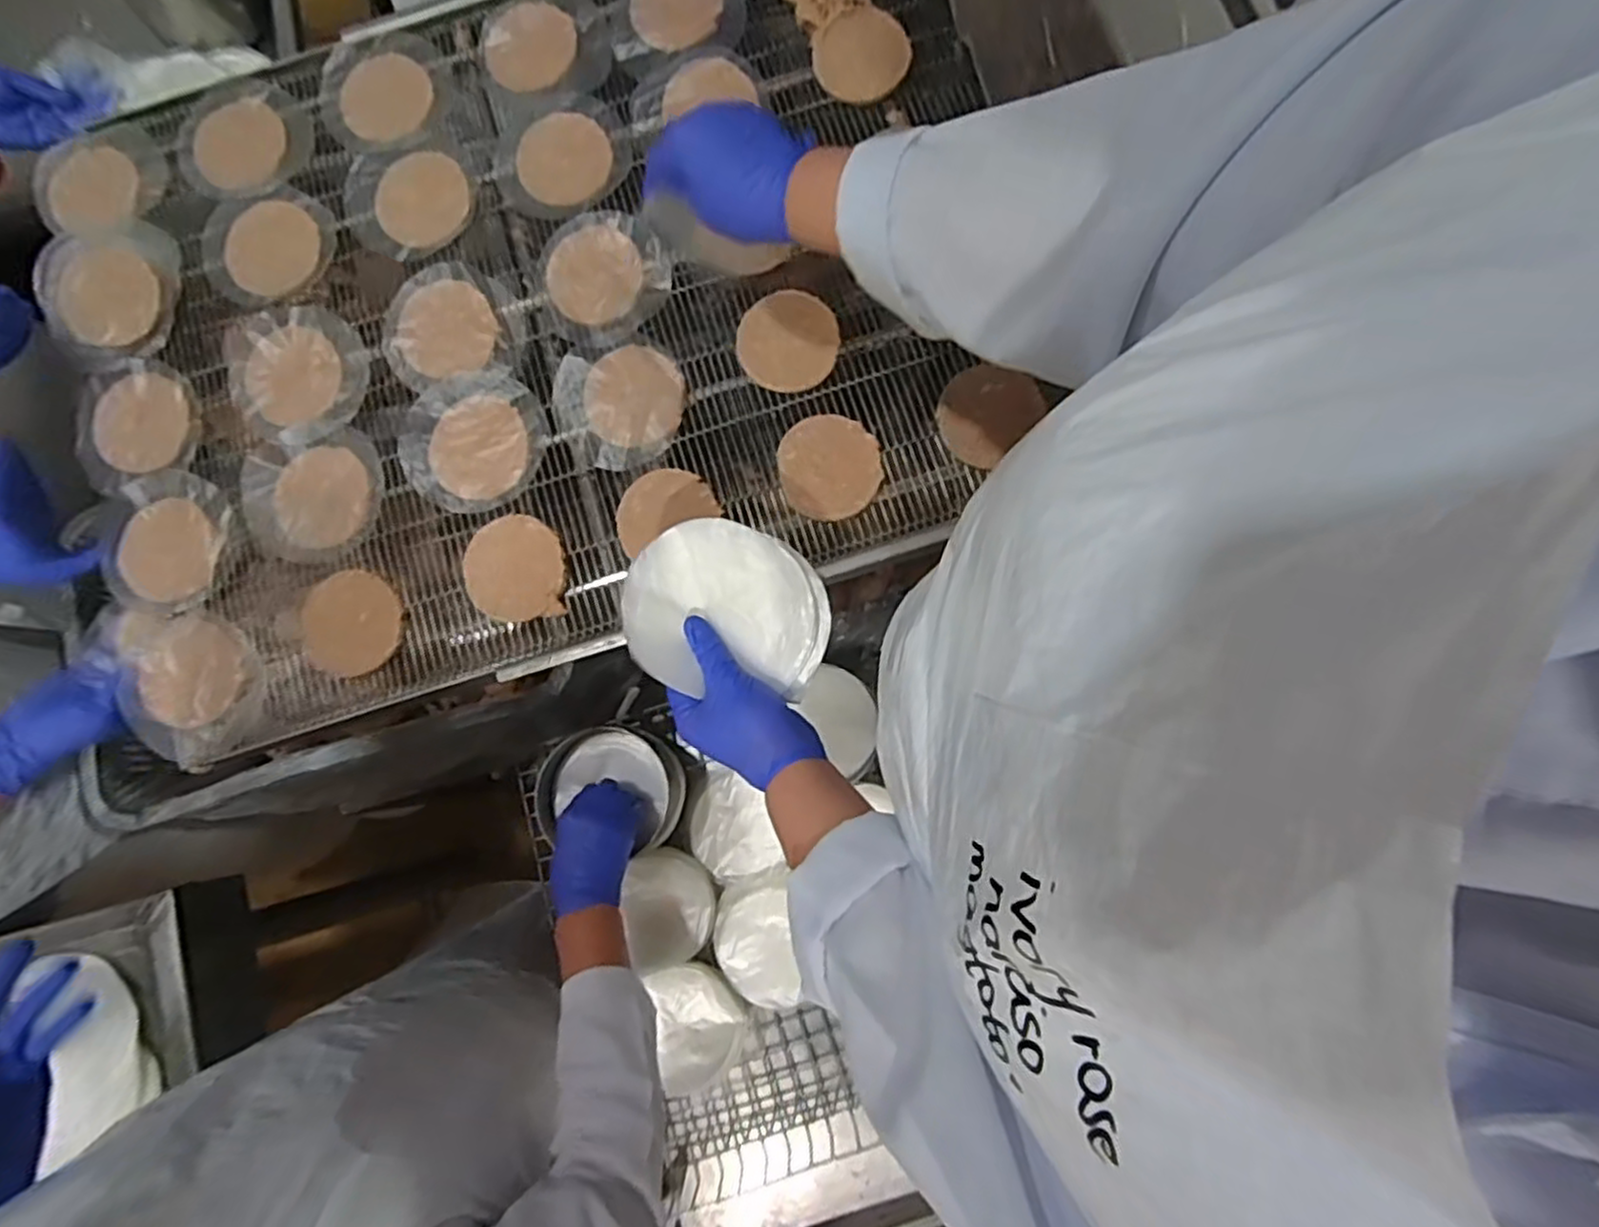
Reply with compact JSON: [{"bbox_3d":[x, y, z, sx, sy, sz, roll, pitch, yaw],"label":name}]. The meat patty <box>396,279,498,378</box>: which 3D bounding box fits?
[{"bbox_3d":[-0.304,-0.244,0.631,0.082,0.007,0.080,0,80,-1],"label":"meat patty"}]

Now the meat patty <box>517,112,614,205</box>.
[{"bbox_3d":[-0.206,-0.403,0.647,0.082,0.005,0.084,0,80,-1],"label":"meat patty"}]

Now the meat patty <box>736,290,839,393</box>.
[{"bbox_3d":[-0.010,-0.227,0.612,0.081,0.012,0.081,3,80,0],"label":"meat patty"}]

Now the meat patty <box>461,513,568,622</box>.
[{"bbox_3d":[-0.230,-0.037,0.594,0.081,0.010,0.082,0,80,-1],"label":"meat patty"}]

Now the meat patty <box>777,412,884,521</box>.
[{"bbox_3d":[0.024,-0.118,0.588,0.079,0.019,0.082,0,80,-1],"label":"meat patty"}]

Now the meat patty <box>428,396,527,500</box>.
[{"bbox_3d":[-0.269,-0.138,0.613,0.078,0.006,0.086,-5,80,-2],"label":"meat patty"}]

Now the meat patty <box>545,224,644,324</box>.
[{"bbox_3d":[-0.176,-0.291,0.630,0.080,0.012,0.084,0,80,-1],"label":"meat patty"}]

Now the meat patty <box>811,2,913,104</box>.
[{"bbox_3d":[0.056,-0.489,0.641,0.080,0.018,0.077,0,80,-1],"label":"meat patty"}]

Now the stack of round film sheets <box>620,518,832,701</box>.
[{"bbox_3d":[-0.050,-0.006,0.504,0.138,0.031,0.110,2,80,0],"label":"stack of round film sheets"}]

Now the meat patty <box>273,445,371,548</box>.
[{"bbox_3d":[-0.402,-0.099,0.620,0.082,0.012,0.084,0,80,-1],"label":"meat patty"}]

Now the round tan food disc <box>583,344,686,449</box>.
[{"bbox_3d":[-0.137,-0.179,0.608,0.082,0.009,0.085,0,80,-1],"label":"round tan food disc"}]

